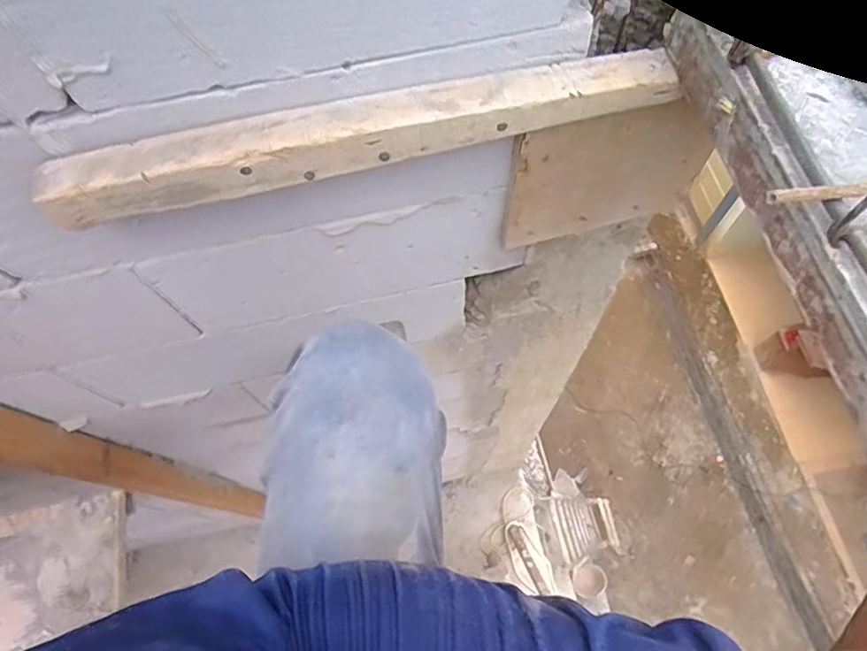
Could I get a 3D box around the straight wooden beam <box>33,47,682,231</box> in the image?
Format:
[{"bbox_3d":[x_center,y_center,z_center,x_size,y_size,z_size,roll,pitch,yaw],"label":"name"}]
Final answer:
[{"bbox_3d":[-0.059,-0.162,0.486,0.539,0.051,0.050,-13,67,-3],"label":"straight wooden beam"}]

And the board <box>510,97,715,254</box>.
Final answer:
[{"bbox_3d":[0.201,-0.171,0.639,0.238,0.205,0.015,-15,67,-3],"label":"board"}]

